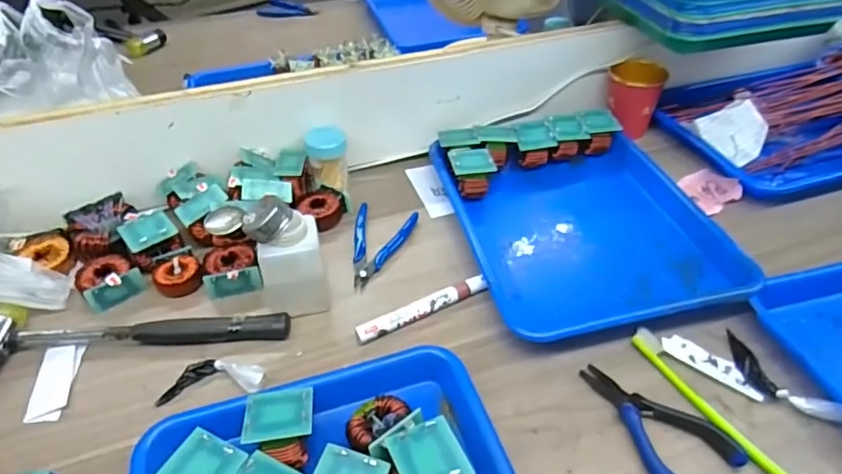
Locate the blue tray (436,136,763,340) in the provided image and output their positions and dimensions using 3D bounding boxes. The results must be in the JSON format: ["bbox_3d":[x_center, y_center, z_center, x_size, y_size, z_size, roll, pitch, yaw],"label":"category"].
[{"bbox_3d":[0.176,-0.016,0.607,0.268,0.034,0.296,-9,42,-9],"label":"blue tray"}]

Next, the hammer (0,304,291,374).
[{"bbox_3d":[-0.251,0.083,0.492,0.263,0.026,0.066,-4,41,-4],"label":"hammer"}]

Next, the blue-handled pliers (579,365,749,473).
[{"bbox_3d":[0.173,0.141,0.422,0.065,0.013,0.121,-28,48,-28],"label":"blue-handled pliers"}]

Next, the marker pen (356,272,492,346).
[{"bbox_3d":[0.002,0.067,0.513,0.131,0.017,0.014,-20,45,-21],"label":"marker pen"}]

